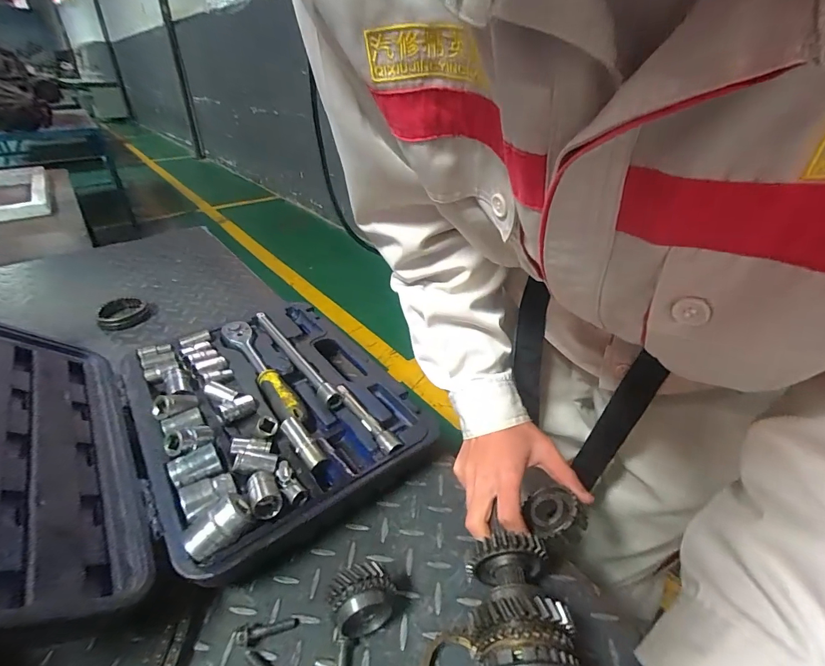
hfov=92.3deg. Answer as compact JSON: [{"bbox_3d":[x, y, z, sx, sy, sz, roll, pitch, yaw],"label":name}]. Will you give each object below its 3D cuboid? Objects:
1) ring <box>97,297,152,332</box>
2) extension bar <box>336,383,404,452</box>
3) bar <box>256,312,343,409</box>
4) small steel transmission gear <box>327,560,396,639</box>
[{"bbox_3d":[-0.482,-0.034,0.663,0.074,0.028,0.084,-22,40,-31],"label":"ring"},{"bbox_3d":[-0.054,0.098,0.451,0.016,0.018,0.119,-22,40,-31],"label":"extension bar"},{"bbox_3d":[-0.165,0.027,0.540,0.021,0.018,0.235,-23,40,-32],"label":"bar"},{"bbox_3d":[-0.040,0.216,0.319,0.048,0.051,0.032,-9,34,-16],"label":"small steel transmission gear"}]

